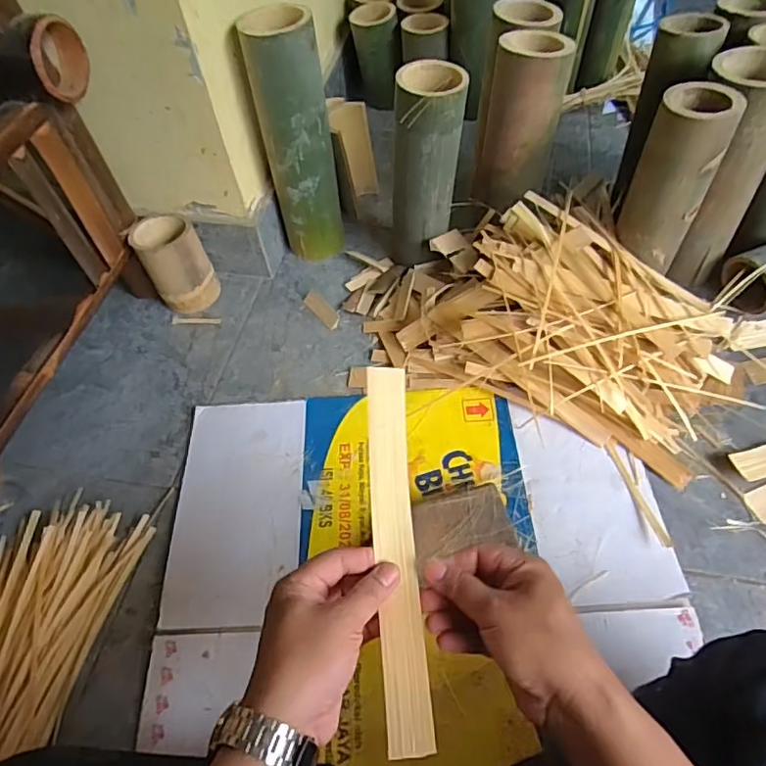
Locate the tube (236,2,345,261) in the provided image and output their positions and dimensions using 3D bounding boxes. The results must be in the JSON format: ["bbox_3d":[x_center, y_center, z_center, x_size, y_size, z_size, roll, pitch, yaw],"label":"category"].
[{"bbox_3d":[-0.117,-0.328,0.782,0.089,0.323,0.082,-16,54,-7],"label":"tube"}]

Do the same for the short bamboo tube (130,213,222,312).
[{"bbox_3d":[-0.297,-0.169,0.809,0.087,0.126,0.079,-25,56,-13],"label":"short bamboo tube"}]

